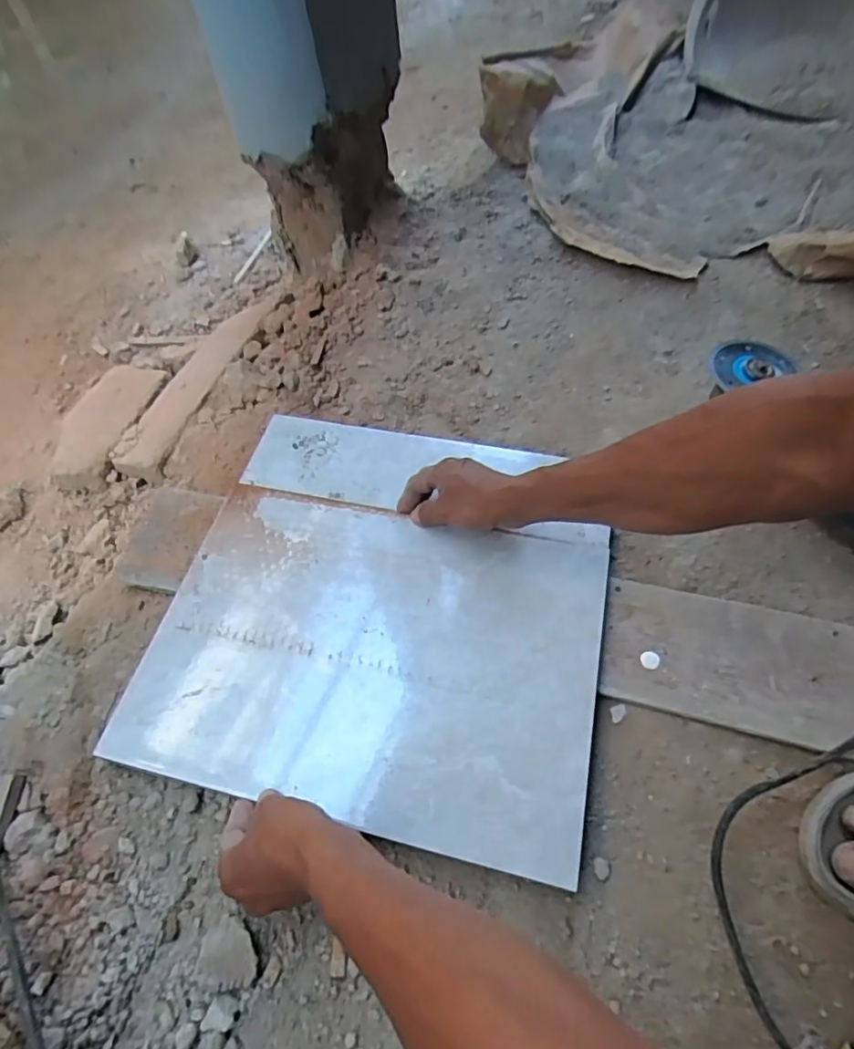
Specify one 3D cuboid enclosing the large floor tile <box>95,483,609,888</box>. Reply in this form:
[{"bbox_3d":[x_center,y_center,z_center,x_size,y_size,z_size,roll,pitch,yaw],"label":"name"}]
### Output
[{"bbox_3d":[-0.050,0.108,0.522,0.392,0.013,0.281,11,59,9],"label":"large floor tile"}]

